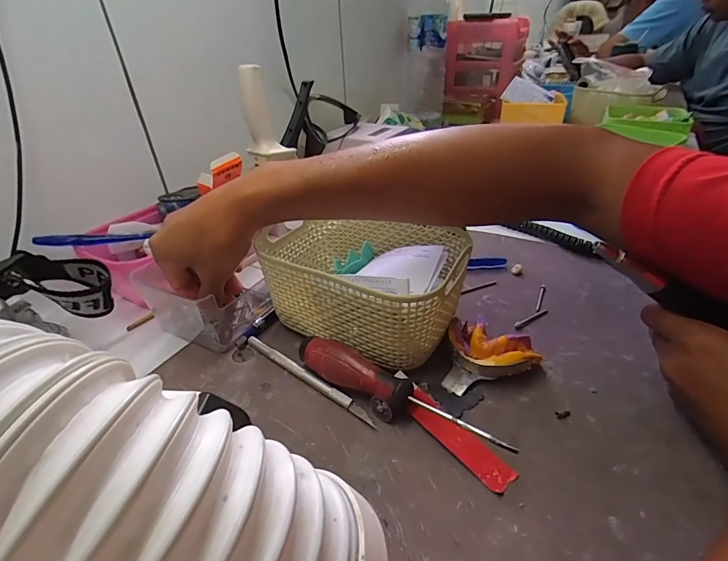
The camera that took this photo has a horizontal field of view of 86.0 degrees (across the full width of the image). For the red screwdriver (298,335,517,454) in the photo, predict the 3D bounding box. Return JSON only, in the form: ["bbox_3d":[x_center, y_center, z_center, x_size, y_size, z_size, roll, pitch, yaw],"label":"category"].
[{"bbox_3d":[0.018,0.081,0.272,0.160,0.028,0.023,22,42,33],"label":"red screwdriver"}]

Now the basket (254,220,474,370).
[{"bbox_3d":[-0.003,0.000,0.341,0.159,0.080,0.117,15,38,24],"label":"basket"}]

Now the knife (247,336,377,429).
[{"bbox_3d":[-0.046,0.075,0.306,0.136,0.008,0.007,22,42,33],"label":"knife"}]

